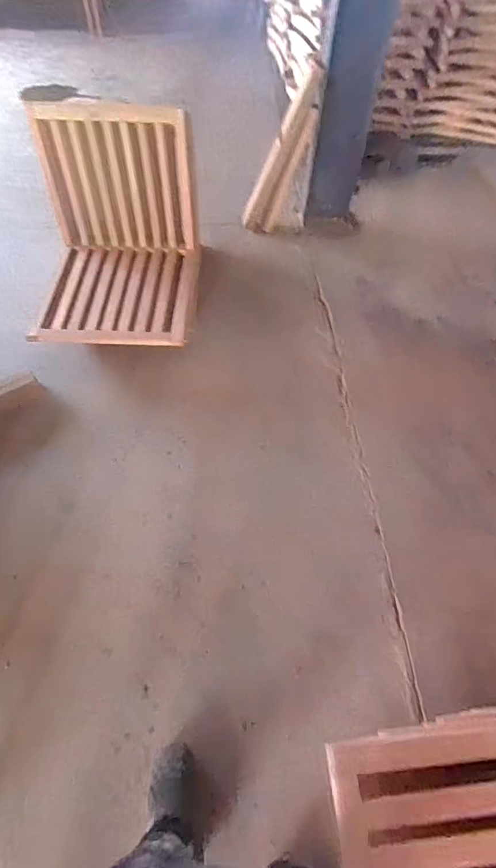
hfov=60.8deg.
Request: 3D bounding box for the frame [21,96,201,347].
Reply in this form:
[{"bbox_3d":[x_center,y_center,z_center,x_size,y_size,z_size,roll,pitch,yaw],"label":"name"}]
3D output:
[{"bbox_3d":[-0.479,-0.717,1.511,0.538,0.533,0.663,1,59,-1],"label":"frame"}]

